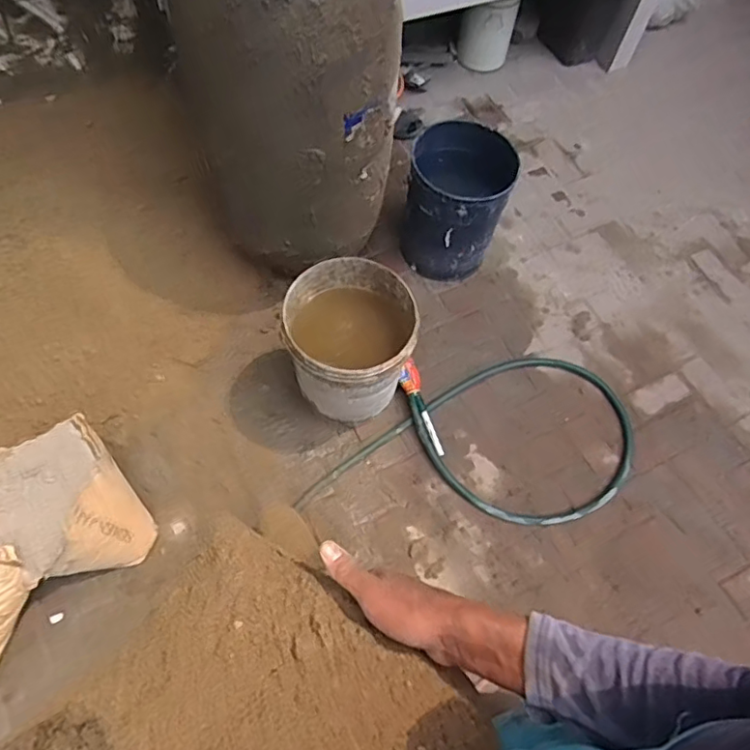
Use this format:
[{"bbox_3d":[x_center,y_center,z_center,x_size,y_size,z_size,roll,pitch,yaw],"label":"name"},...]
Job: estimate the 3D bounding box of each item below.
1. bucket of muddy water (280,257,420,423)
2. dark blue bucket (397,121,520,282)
[{"bbox_3d":[-0.057,-0.077,1.443,0.296,0.310,0.319,1,61,-4],"label":"bucket of muddy water"},{"bbox_3d":[0.233,-0.513,1.718,0.296,0.354,0.300,2,61,-3],"label":"dark blue bucket"}]

